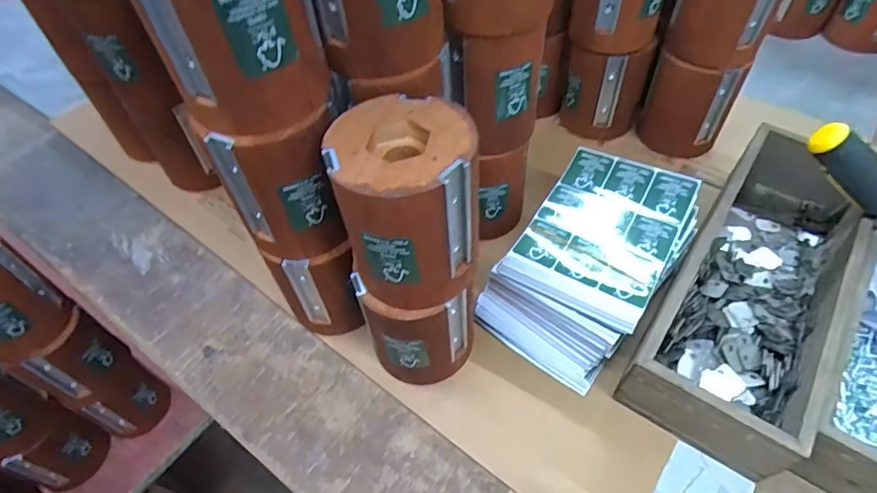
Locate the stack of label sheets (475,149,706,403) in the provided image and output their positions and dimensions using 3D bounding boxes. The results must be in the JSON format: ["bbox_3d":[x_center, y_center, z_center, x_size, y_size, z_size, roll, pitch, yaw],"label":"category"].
[{"bbox_3d":[0.122,0.008,0.401,0.110,0.057,0.179,31,60,25],"label":"stack of label sheets"}]

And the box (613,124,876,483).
[{"bbox_3d":[0.252,0.022,0.391,0.104,0.075,0.307,28,59,24],"label":"box"}]

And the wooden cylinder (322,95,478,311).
[{"bbox_3d":[-0.016,-0.023,0.289,0.077,0.098,0.080,-9,53,-3],"label":"wooden cylinder"}]

